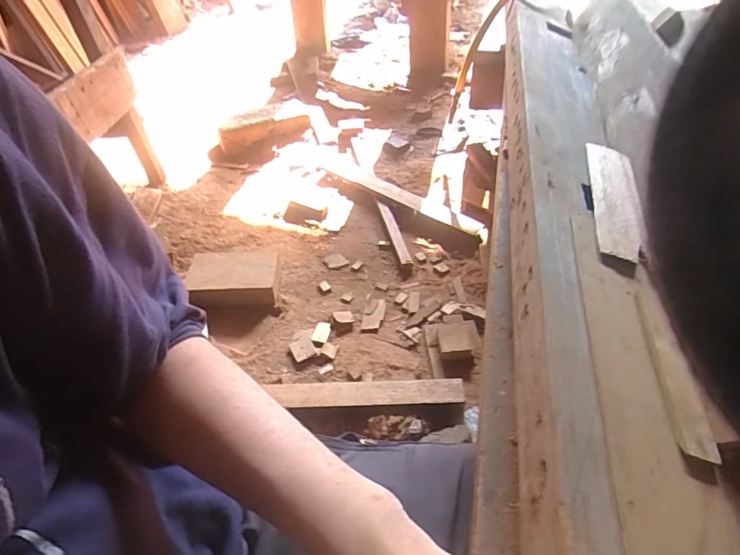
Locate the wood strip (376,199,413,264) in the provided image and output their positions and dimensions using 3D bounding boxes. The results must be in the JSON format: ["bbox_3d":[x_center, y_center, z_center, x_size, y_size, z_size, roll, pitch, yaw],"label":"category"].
[{"bbox_3d":[0.056,-0.111,1.069,0.027,0.021,0.241,-11,46,-6],"label":"wood strip"}]

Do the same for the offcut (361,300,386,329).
[{"bbox_3d":[0.008,0.071,0.902,0.040,0.010,0.079,6,47,10],"label":"offcut"}]

